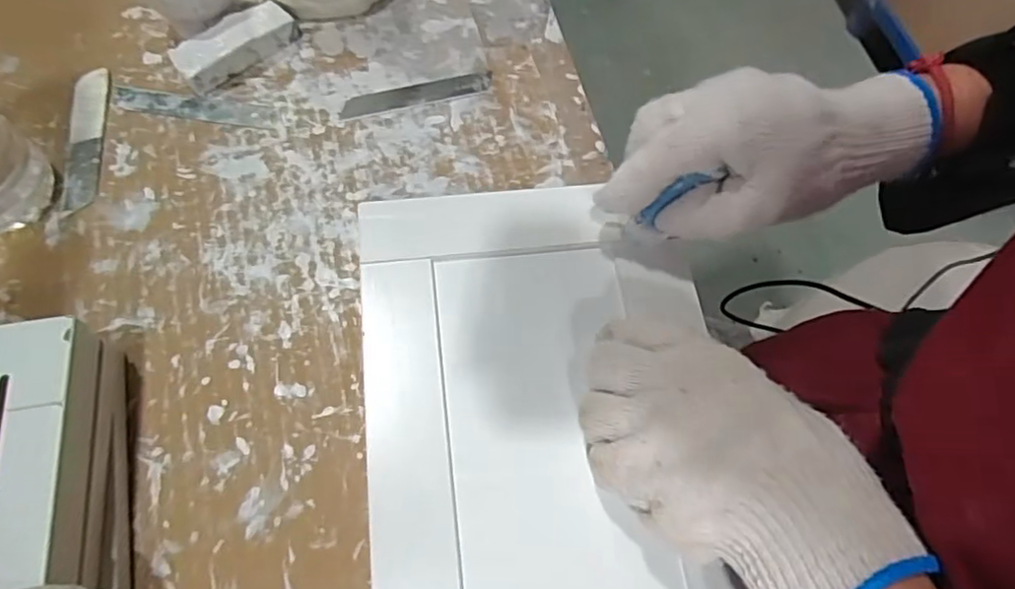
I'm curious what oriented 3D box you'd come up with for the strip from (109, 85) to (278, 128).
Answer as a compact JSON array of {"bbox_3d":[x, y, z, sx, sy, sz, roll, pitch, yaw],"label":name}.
[{"bbox_3d":[-0.193,-0.117,0.374,0.099,0.004,0.018,6,66,1],"label":"strip"}]

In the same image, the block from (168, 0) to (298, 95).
[{"bbox_3d":[-0.172,-0.158,0.383,0.075,0.023,0.026,-40,73,-18],"label":"block"}]

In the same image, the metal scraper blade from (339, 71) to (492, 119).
[{"bbox_3d":[-0.058,-0.129,0.387,0.097,0.004,0.017,-15,67,-8],"label":"metal scraper blade"}]

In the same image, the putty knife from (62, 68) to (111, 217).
[{"bbox_3d":[-0.252,-0.094,0.361,0.019,0.007,0.100,-7,66,-5],"label":"putty knife"}]

